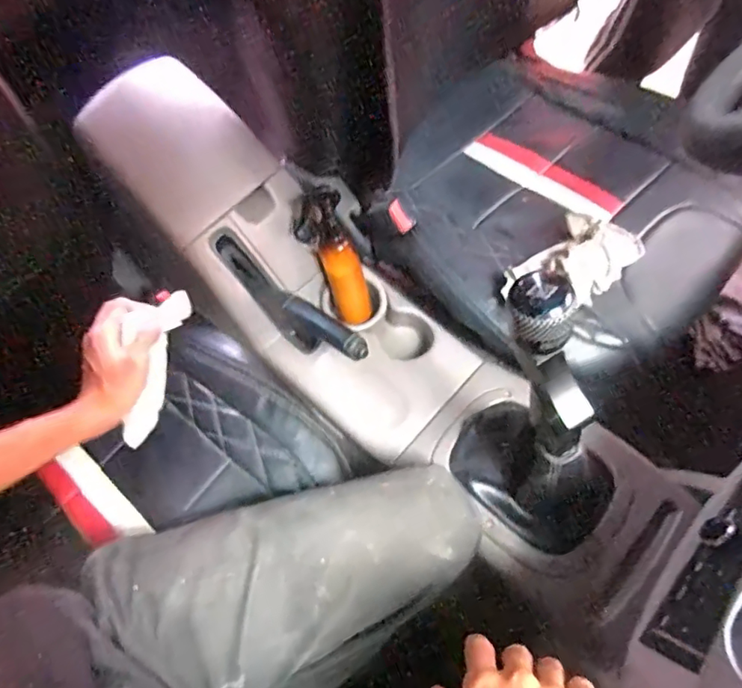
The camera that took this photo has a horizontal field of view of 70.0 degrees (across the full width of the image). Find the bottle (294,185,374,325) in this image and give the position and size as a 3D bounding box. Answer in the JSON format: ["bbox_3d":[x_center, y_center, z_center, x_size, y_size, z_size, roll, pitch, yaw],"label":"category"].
[{"bbox_3d":[-0.051,-0.117,0.713,0.063,0.191,0.063,-25,33,-8],"label":"bottle"}]

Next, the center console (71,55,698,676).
[{"bbox_3d":[-0.024,-0.025,0.669,0.789,0.257,0.202,42,76,14],"label":"center console"}]

